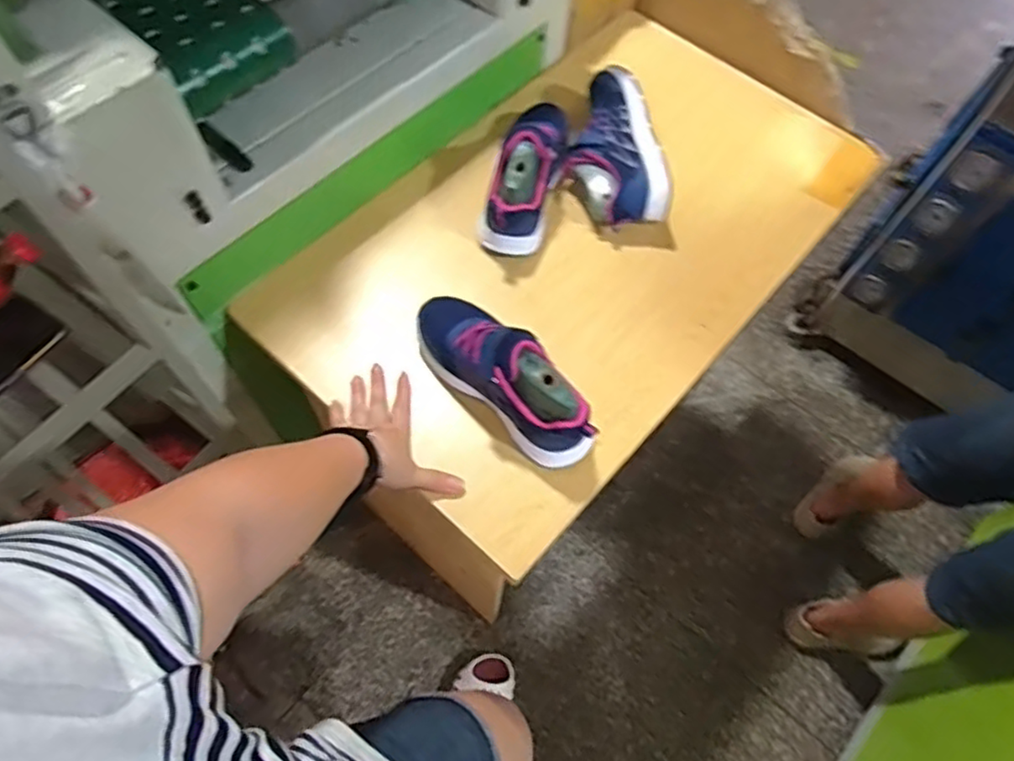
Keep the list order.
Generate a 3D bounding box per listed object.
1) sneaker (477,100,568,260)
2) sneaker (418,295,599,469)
[{"bbox_3d":[0.029,-0.280,0.843,0.077,0.112,0.245,16,63,5],"label":"sneaker"},{"bbox_3d":[-0.010,-0.011,0.702,0.079,0.108,0.243,-38,70,-20],"label":"sneaker"}]

